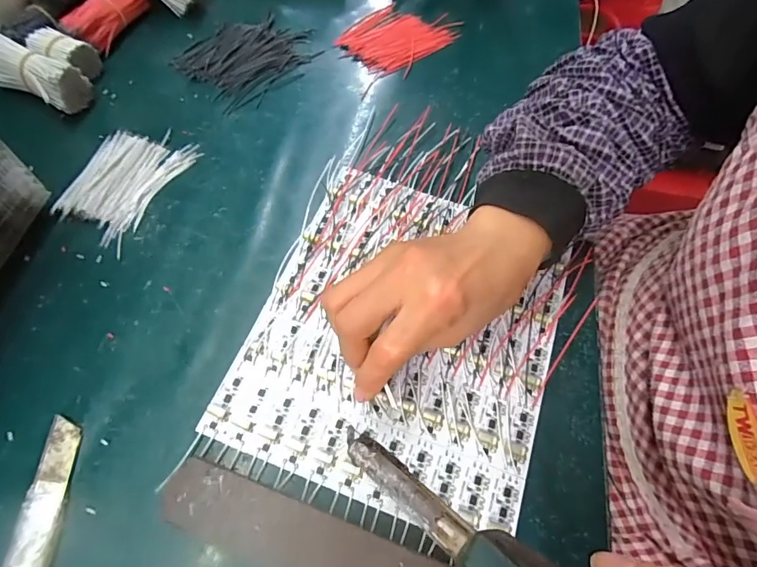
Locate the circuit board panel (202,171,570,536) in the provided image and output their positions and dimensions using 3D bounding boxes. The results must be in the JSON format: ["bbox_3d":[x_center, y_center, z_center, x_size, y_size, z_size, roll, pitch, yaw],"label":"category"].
[{"bbox_3d":[0.020,0.027,0.304,0.192,0.009,0.226,19,62,8],"label":"circuit board panel"}]

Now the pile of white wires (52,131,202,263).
[{"bbox_3d":[-0.208,-0.086,0.357,0.075,0.006,0.111,22,63,9],"label":"pile of white wires"}]

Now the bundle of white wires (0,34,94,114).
[{"bbox_3d":[-0.305,-0.186,0.390,0.088,0.036,0.039,24,63,10],"label":"bundle of white wires"}]

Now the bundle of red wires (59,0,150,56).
[{"bbox_3d":[-0.267,-0.263,0.433,0.029,0.034,0.089,20,63,8],"label":"bundle of red wires"}]

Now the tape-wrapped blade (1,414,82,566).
[{"bbox_3d":[-0.185,0.127,0.239,0.022,0.010,0.103,-2,62,-4],"label":"tape-wrapped blade"}]

